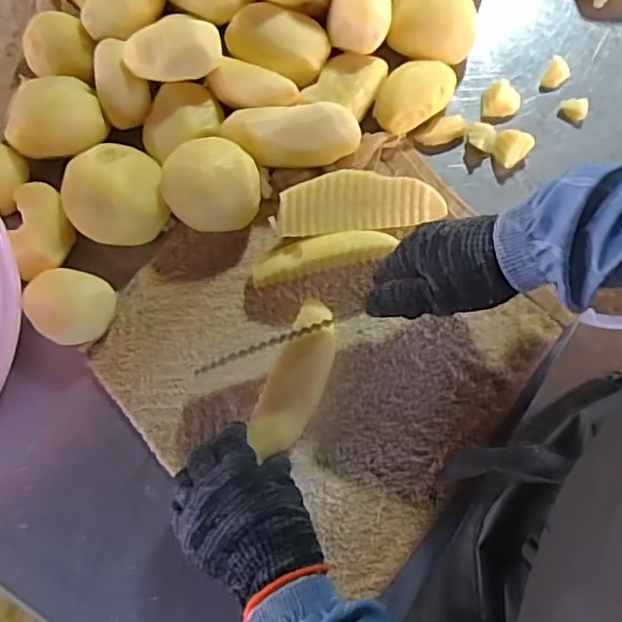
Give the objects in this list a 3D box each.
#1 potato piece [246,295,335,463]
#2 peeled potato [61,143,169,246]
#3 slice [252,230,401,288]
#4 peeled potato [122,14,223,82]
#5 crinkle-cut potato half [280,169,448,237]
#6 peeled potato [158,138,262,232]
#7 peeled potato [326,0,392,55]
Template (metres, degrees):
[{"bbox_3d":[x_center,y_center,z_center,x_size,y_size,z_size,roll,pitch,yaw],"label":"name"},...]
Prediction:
[{"bbox_3d":[-0.010,0.052,0.513,0.041,0.026,0.125,21,79,5],"label":"potato piece"},{"bbox_3d":[-0.166,-0.099,0.537,0.079,0.053,0.085,-7,78,-1],"label":"peeled potato"},{"bbox_3d":[0.008,-0.047,0.533,0.115,0.037,0.027,-10,78,-2],"label":"slice"},{"bbox_3d":[-0.116,-0.217,0.532,0.079,0.033,0.042,-8,78,-1],"label":"peeled potato"},{"bbox_3d":[0.041,-0.092,0.533,0.139,0.020,0.049,-5,106,-10],"label":"crinkle-cut potato half"},{"bbox_3d":[-0.083,-0.102,0.530,0.076,0.055,0.071,0,78,0],"label":"peeled potato"},{"bbox_3d":[0.042,-0.261,0.548,0.052,0.048,0.064,5,78,1],"label":"peeled potato"}]

